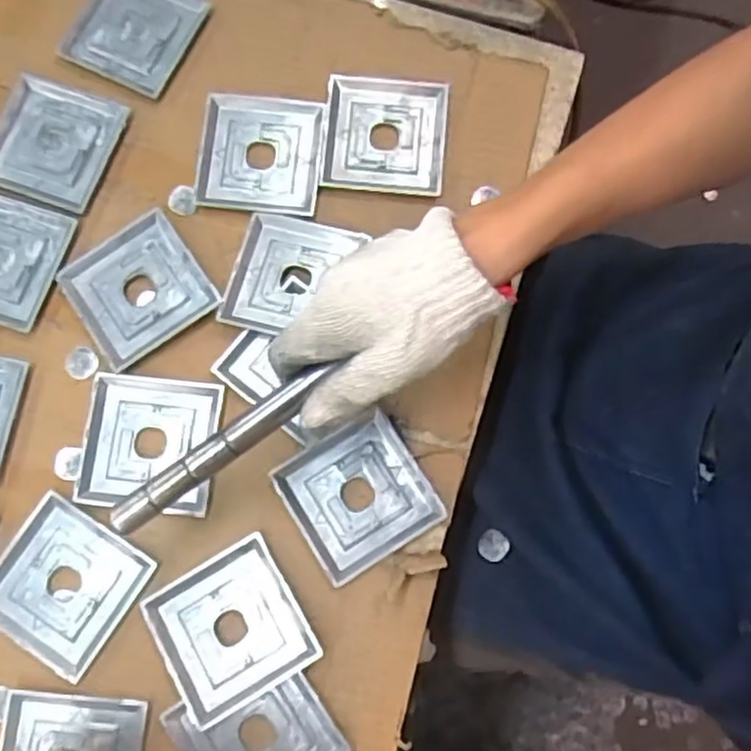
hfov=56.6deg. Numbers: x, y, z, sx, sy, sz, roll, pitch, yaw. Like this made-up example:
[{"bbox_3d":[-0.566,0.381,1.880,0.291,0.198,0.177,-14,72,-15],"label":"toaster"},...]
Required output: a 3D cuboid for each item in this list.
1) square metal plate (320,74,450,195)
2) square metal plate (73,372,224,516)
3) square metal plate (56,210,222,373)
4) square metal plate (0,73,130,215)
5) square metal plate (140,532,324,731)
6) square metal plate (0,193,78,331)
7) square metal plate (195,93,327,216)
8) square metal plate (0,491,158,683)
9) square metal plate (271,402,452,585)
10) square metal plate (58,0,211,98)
[{"bbox_3d":[0.007,-0.180,0.519,0.089,0.010,0.086,5,80,1],"label":"square metal plate"},{"bbox_3d":[-0.155,0.046,0.480,0.090,0.008,0.089,6,80,1],"label":"square metal plate"},{"bbox_3d":[-0.170,-0.063,0.499,0.090,0.010,0.087,-34,81,-6],"label":"square metal plate"},{"bbox_3d":[-0.243,-0.177,0.527,0.094,0.008,0.093,23,80,4],"label":"square metal plate"},{"bbox_3d":[-0.095,0.165,0.456,0.091,0.011,0.089,-30,81,-5],"label":"square metal plate"},{"bbox_3d":[-0.277,-0.087,0.512,0.092,0.007,0.090,19,80,3],"label":"square metal plate"},{"bbox_3d":[-0.085,-0.164,0.520,0.089,0.018,0.085,5,80,1],"label":"square metal plate"},{"bbox_3d":[-0.208,0.140,0.463,0.089,0.005,0.091,32,81,6],"label":"square metal plate"},{"bbox_3d":[-0.012,0.081,0.476,0.089,0.006,0.089,-31,81,-6],"label":"square metal plate"},{"bbox_3d":[-0.189,-0.272,0.545,0.091,0.010,0.089,27,81,5],"label":"square metal plate"}]

